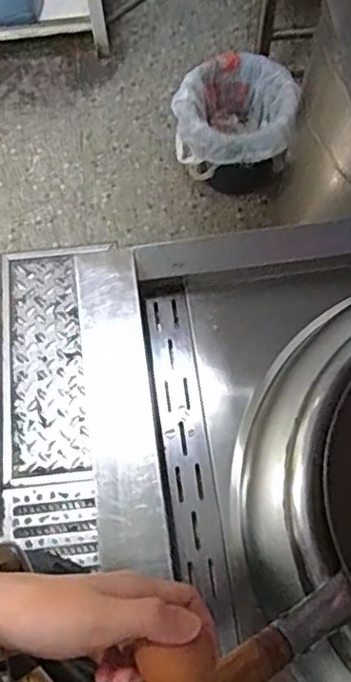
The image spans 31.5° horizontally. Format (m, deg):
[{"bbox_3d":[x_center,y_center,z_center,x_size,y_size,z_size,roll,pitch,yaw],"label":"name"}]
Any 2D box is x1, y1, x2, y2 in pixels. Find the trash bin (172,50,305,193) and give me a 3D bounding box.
[{"bbox_3d":[0.137,-0.519,1.517,0.274,0.270,0.287,-1,70,2],"label":"trash bin"}]

